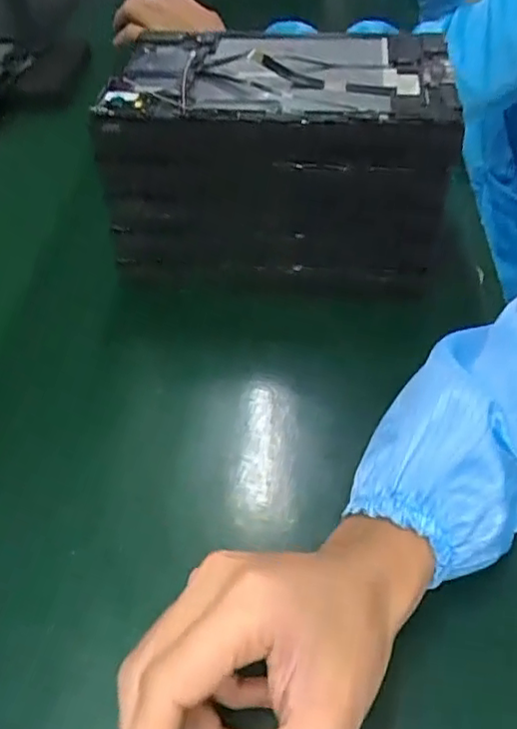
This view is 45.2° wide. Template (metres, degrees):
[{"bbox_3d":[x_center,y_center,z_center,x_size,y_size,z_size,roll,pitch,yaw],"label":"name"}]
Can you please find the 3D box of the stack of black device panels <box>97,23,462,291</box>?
[{"bbox_3d":[0.017,-0.160,0.489,0.242,0.142,0.144,1,49,5],"label":"stack of black device panels"}]

